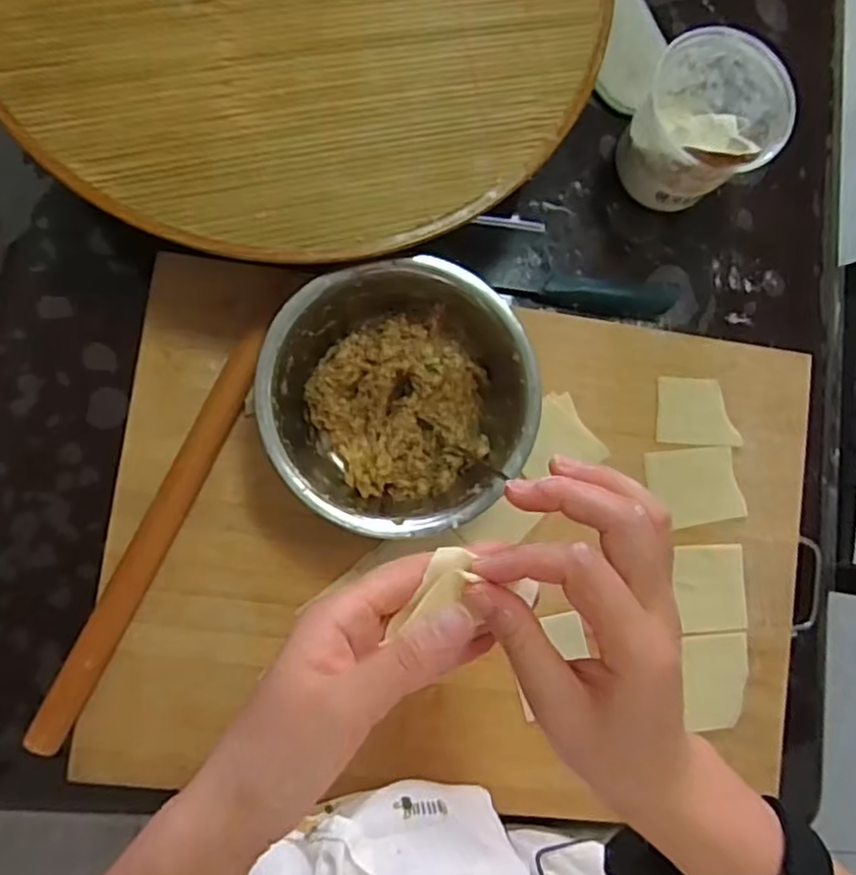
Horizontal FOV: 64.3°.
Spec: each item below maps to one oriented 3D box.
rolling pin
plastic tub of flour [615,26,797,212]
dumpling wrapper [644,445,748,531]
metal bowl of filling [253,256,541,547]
[{"bbox_3d":[-0.203,0.073,0.506,0.024,0.023,0.333,27,82,-5],"label":"rolling pin"},{"bbox_3d":[0.223,-0.257,0.568,0.108,0.128,0.109,1,85,-8],"label":"plastic tub of flour"},{"bbox_3d":[0.231,0.042,0.591,0.085,0.007,0.069,-11,95,-12],"label":"dumpling wrapper"},{"bbox_3d":[-0.023,-0.026,0.508,0.187,0.085,0.184,1,85,-8],"label":"metal bowl of filling"}]

